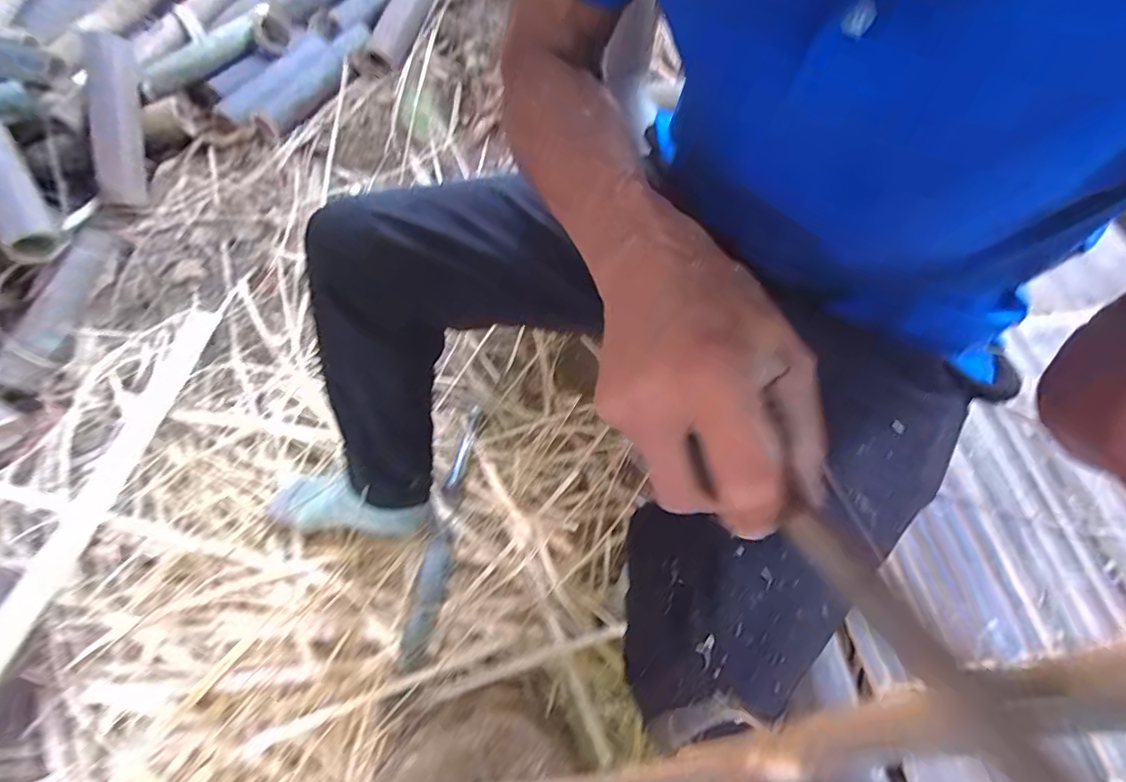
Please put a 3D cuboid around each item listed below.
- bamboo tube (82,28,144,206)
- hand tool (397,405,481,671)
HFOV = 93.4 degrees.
[{"bbox_3d":[-0.913,-0.565,1.083,0.084,0.067,0.408,-11,80,-6],"label":"bamboo tube"},{"bbox_3d":[-0.178,0.191,0.778,0.042,0.080,0.374,6,66,1],"label":"hand tool"}]

